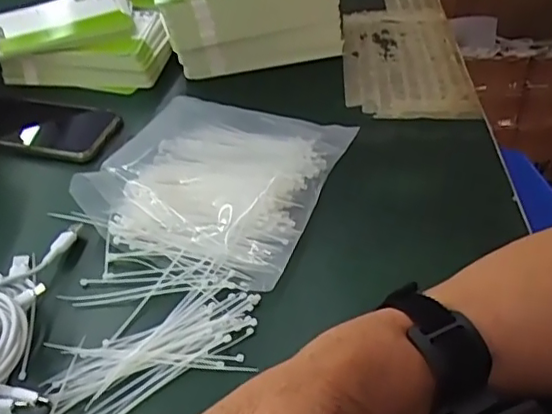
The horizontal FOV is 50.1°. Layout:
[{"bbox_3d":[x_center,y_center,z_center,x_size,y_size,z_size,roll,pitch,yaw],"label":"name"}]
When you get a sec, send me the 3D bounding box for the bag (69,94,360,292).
[{"bbox_3d":[-0.052,-0.033,0.515,0.189,0.038,0.209,15,45,19],"label":"bag"}]

